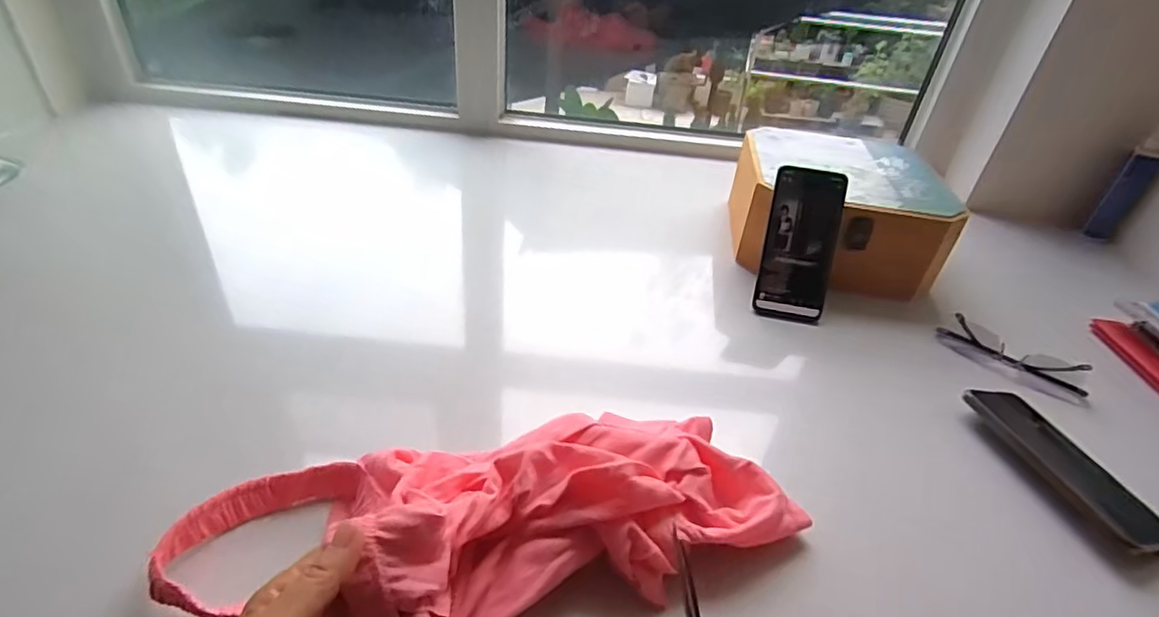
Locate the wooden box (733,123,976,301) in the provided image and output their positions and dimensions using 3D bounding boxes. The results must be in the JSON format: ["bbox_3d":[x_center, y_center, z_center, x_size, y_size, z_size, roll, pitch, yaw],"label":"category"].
[{"bbox_3d":[0.333,-0.139,0.764,0.235,0.109,0.255,7,37,3],"label":"wooden box"}]

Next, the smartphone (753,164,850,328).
[{"bbox_3d":[0.245,-0.070,0.646,0.077,0.166,0.013,10,5,8],"label":"smartphone"}]

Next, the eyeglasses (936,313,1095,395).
[{"bbox_3d":[0.461,0.047,0.616,0.137,0.023,0.039,32,45,32],"label":"eyeglasses"}]

